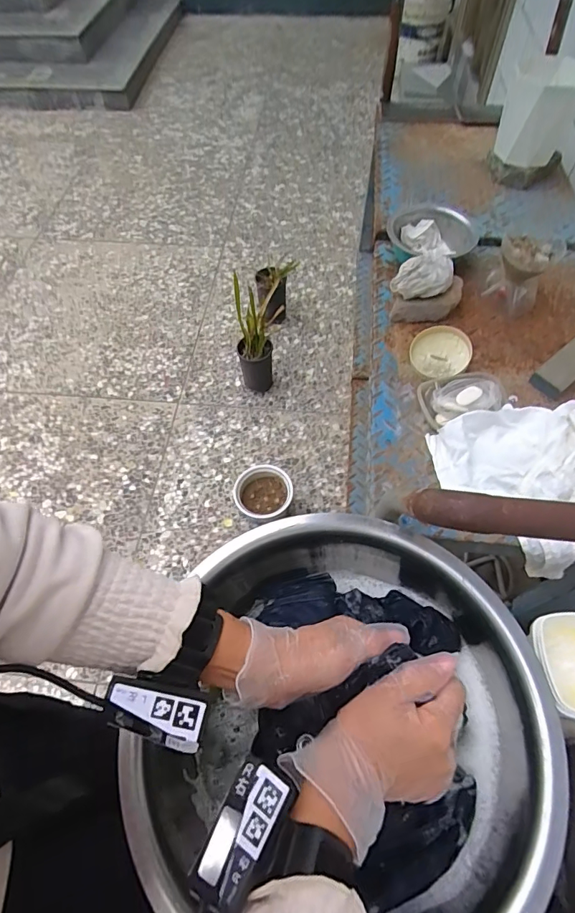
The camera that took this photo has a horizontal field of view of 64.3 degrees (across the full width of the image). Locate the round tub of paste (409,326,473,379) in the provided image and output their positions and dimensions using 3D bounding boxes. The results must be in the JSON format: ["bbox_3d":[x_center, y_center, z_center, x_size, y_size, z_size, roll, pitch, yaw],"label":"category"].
[{"bbox_3d":[0.260,-0.177,0.779,0.094,0.037,0.090,-1,59,1],"label":"round tub of paste"}]

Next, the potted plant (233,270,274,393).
[{"bbox_3d":[-0.105,-0.388,1.488,0.114,0.457,0.133,-4,59,-1],"label":"potted plant"}]

